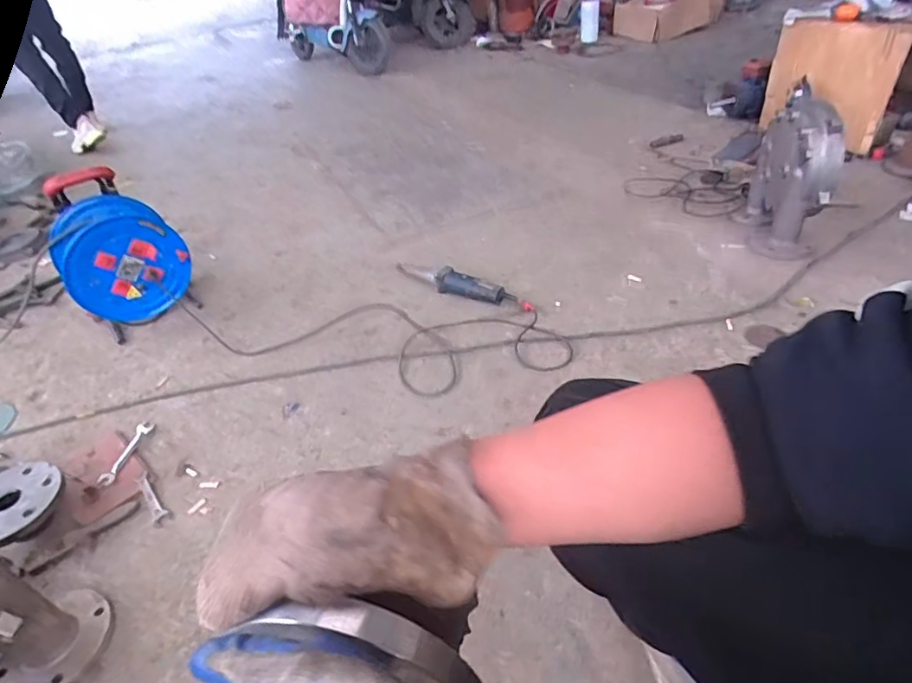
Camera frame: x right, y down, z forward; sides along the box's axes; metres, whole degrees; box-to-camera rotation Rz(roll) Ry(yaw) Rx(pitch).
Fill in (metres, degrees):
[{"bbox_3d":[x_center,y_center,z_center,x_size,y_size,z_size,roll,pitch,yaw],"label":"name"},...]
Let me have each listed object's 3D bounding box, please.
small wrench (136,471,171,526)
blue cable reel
[{"bbox_3d":[-0.613,0.316,1.097,0.030,0.006,0.152,-31,46,-28],"label":"small wrench"},{"bbox_3d":[-0.927,-0.247,1.512,0.312,0.409,0.217,-25,42,-20],"label":"blue cable reel"}]

